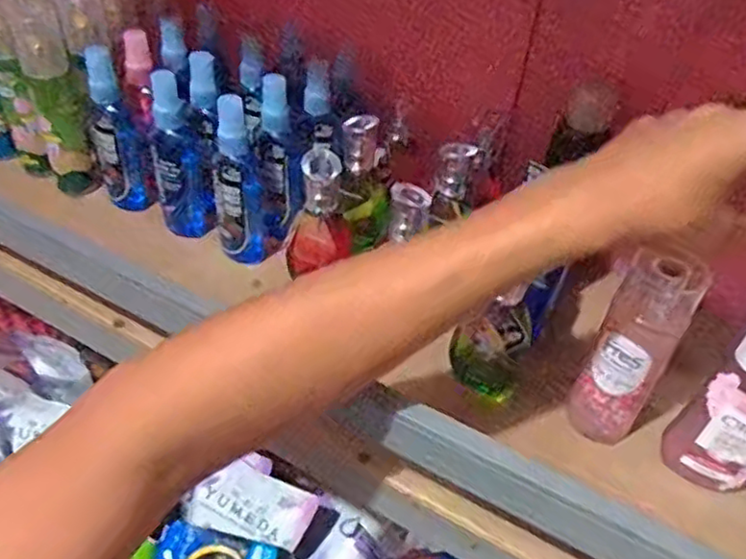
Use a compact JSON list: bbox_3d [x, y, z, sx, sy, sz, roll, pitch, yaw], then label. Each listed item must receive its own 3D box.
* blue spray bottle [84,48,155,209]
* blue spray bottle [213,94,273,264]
[{"bbox_3d":[-0.221,-0.123,0.569,0.039,0.140,0.036,-17,45,-27],"label":"blue spray bottle"},{"bbox_3d":[-0.105,-0.074,0.529,0.043,0.144,0.028,0,39,-9],"label":"blue spray bottle"}]

